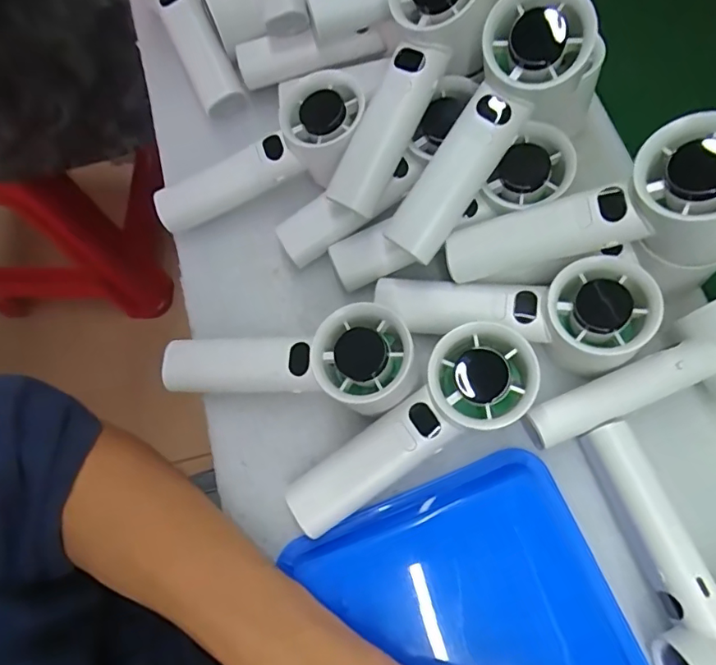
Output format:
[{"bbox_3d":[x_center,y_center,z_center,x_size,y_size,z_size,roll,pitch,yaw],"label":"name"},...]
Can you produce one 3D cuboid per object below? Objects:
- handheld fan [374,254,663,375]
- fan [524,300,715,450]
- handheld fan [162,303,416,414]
[{"bbox_3d":[0.093,-0.012,0.328,0.160,0.045,0.057,4,71,21],"label":"handheld fan"},{"bbox_3d":[0.169,0.028,0.300,0.146,0.045,0.055,-21,72,-4],"label":"fan"},{"bbox_3d":[-0.043,0.020,0.321,0.156,0.030,0.056,-4,71,17],"label":"handheld fan"}]

